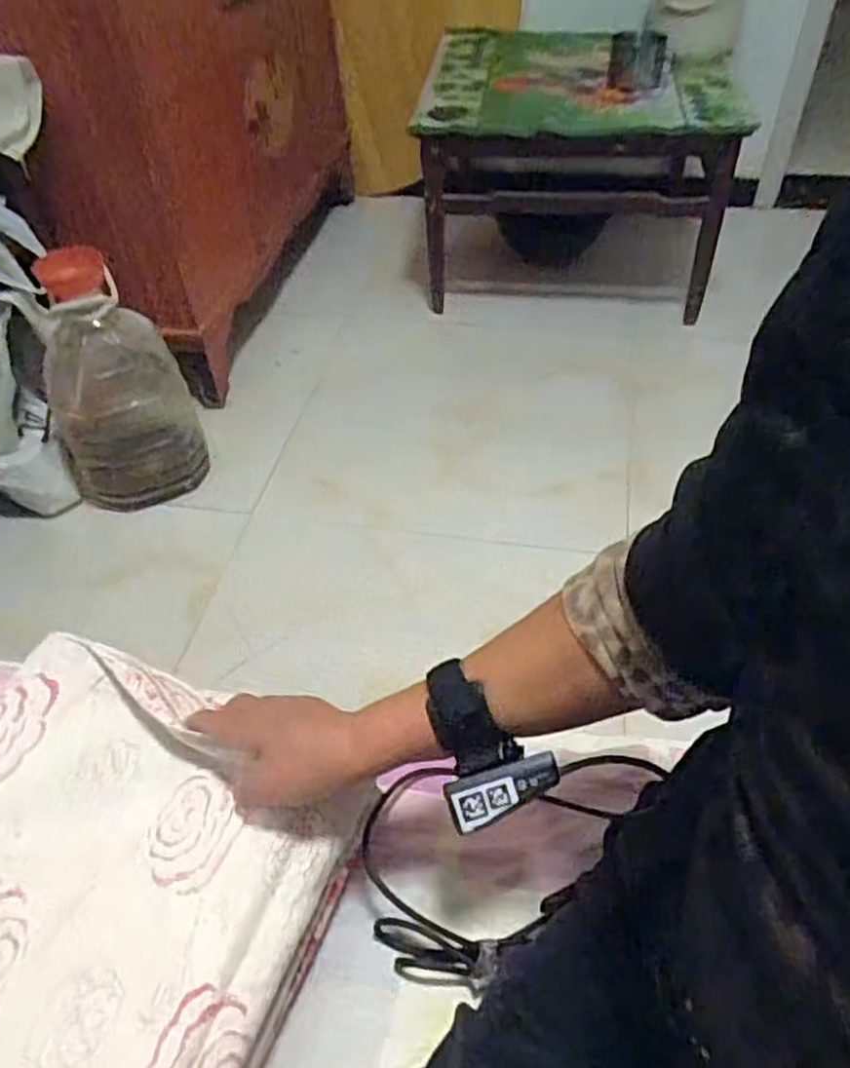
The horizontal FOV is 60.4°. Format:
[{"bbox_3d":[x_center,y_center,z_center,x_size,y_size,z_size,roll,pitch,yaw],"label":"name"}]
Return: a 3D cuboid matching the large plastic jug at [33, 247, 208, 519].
[{"bbox_3d":[-0.619,-0.298,1.458,0.257,0.466,0.220,-9,49,-5],"label":"large plastic jug"}]

